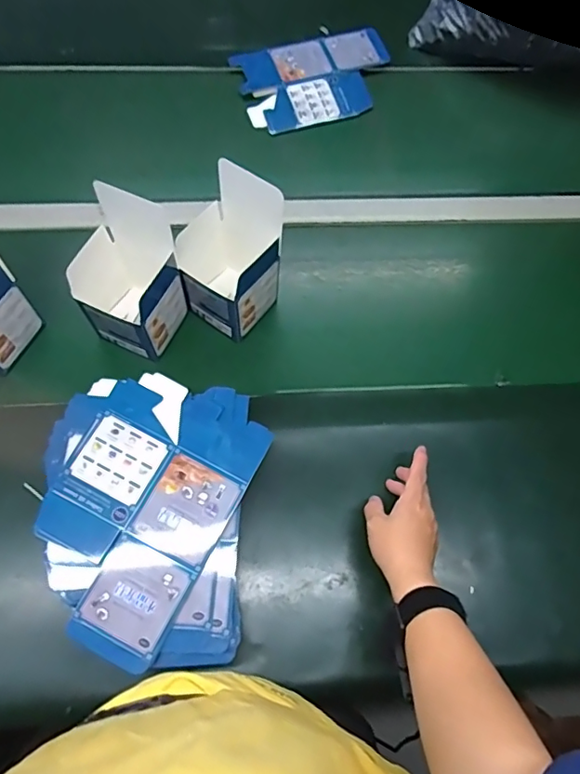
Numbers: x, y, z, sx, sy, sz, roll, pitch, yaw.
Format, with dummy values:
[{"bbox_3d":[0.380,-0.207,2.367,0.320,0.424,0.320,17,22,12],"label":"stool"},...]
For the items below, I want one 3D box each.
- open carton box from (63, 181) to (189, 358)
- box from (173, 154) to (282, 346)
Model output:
[{"bbox_3d":[-0.170,-0.129,0.584,0.089,0.151,0.132,24,70,8],"label":"open carton box"},{"bbox_3d":[-0.070,-0.139,0.599,0.092,0.158,0.098,36,72,12],"label":"box"}]

